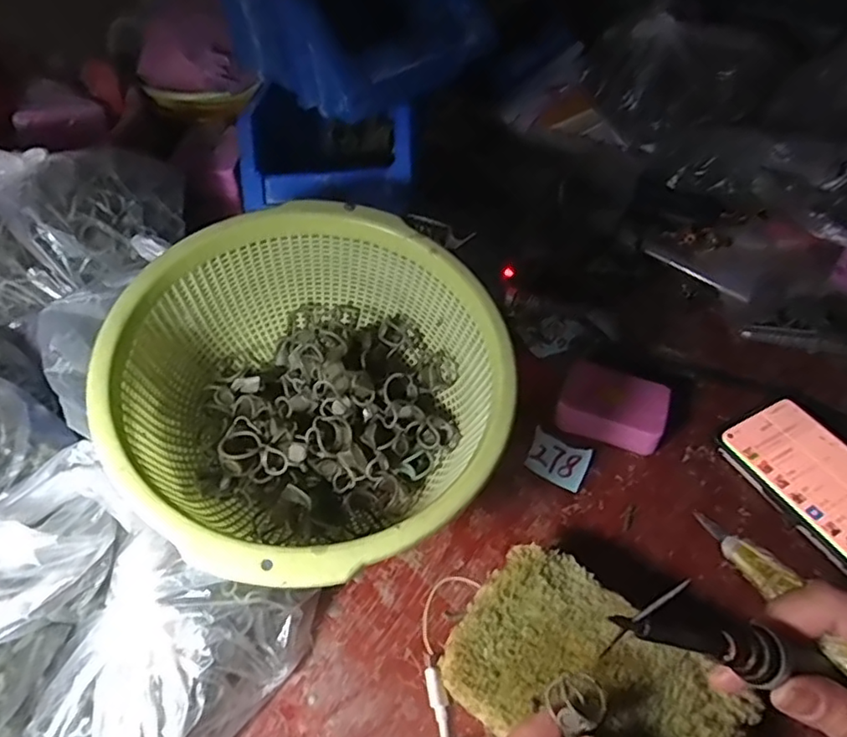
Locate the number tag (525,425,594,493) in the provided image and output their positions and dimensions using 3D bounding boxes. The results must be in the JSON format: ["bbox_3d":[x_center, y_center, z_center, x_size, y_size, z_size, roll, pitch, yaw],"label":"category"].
[{"bbox_3d":[0.092,0.061,0.405,0.041,0.006,0.034,25,55,20],"label":"number tag"}]

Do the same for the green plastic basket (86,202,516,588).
[{"bbox_3d":[-0.052,0.014,0.306,0.187,0.091,0.185,-34,57,-24],"label":"green plastic basket"}]

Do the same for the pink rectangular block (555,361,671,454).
[{"bbox_3d":[0.132,0.027,0.415,0.069,0.034,0.046,18,53,15],"label":"pink rectangular block"}]

